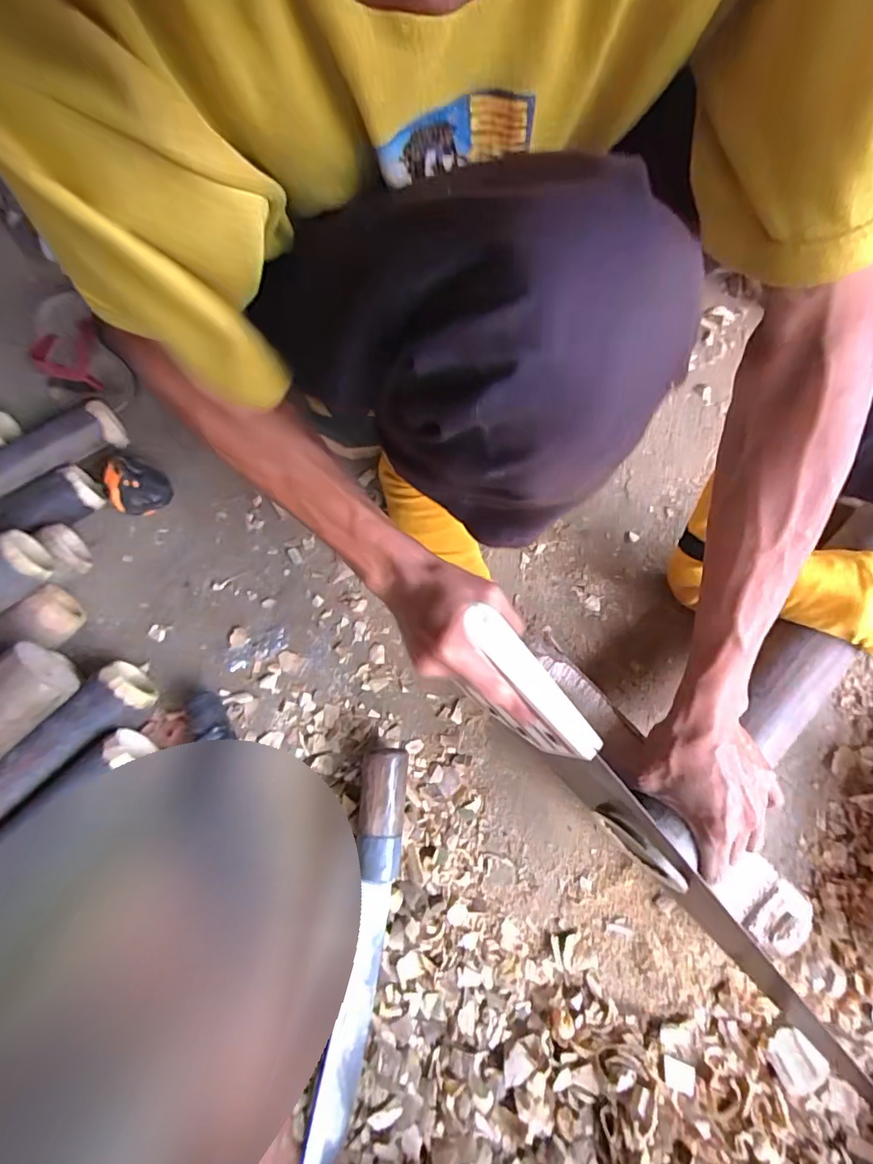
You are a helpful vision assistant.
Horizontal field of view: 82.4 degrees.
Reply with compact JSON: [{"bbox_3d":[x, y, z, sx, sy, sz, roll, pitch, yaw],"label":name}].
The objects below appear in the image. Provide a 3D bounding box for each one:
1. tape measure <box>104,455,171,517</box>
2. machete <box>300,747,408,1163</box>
[{"bbox_3d":[-0.342,-0.107,0.573,0.055,0.083,0.035,-24,70,-6],"label":"tape measure"},{"bbox_3d":[-0.066,0.311,0.425,0.042,0.043,0.319,6,70,5],"label":"machete"}]

